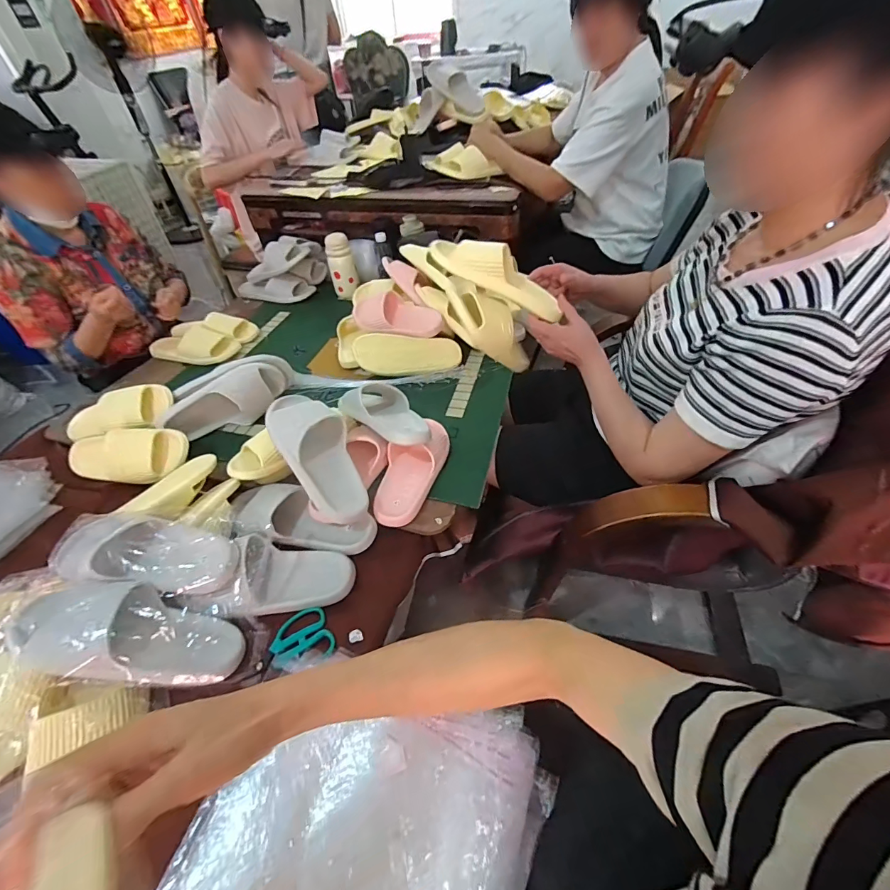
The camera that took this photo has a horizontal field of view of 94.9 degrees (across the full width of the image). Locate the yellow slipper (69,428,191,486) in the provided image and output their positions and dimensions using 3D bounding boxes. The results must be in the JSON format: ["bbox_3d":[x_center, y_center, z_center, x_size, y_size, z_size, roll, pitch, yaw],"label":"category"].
[{"bbox_3d":[-0.644,0.022,0.806,0.264,0.094,0.085,1,47,5],"label":"yellow slipper"}]

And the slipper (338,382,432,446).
[{"bbox_3d":[-0.127,-0.076,0.804,0.118,0.080,0.252,-25,34,-19],"label":"slipper"}]

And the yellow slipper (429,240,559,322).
[{"bbox_3d":[0.097,-0.296,0.696,0.235,0.068,0.072,23,44,-16],"label":"yellow slipper"}]

